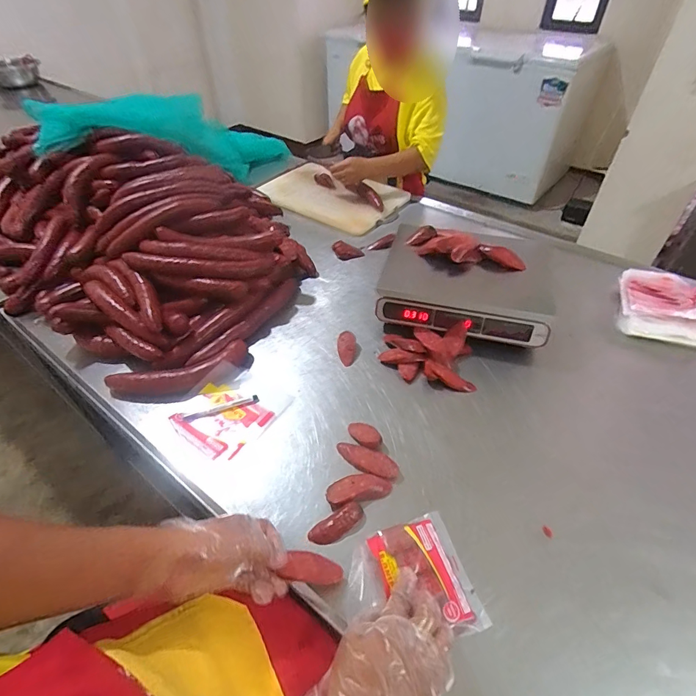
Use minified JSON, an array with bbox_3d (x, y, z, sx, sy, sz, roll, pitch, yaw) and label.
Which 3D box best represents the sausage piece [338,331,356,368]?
[{"bbox_3d":[-0.002,0.002,0.834,0.037,0.028,0.071,0,46,0],"label":"sausage piece"}]

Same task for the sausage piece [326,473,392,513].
[{"bbox_3d":[0.016,0.216,0.622,0.098,0.016,0.042,-15,48,-14],"label":"sausage piece"}]

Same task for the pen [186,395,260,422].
[{"bbox_3d":[-0.227,0.109,0.734,0.129,0.009,0.014,-18,49,-16],"label":"pen"}]

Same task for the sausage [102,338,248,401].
[{"bbox_3d":[-0.316,0.049,0.768,0.252,0.038,0.081,-18,49,-16],"label":"sausage"}]

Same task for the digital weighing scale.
[{"bbox_3d":[0.275,-0.153,0.931,0.366,0.115,0.366,7,46,7],"label":"digital weighing scale"}]

